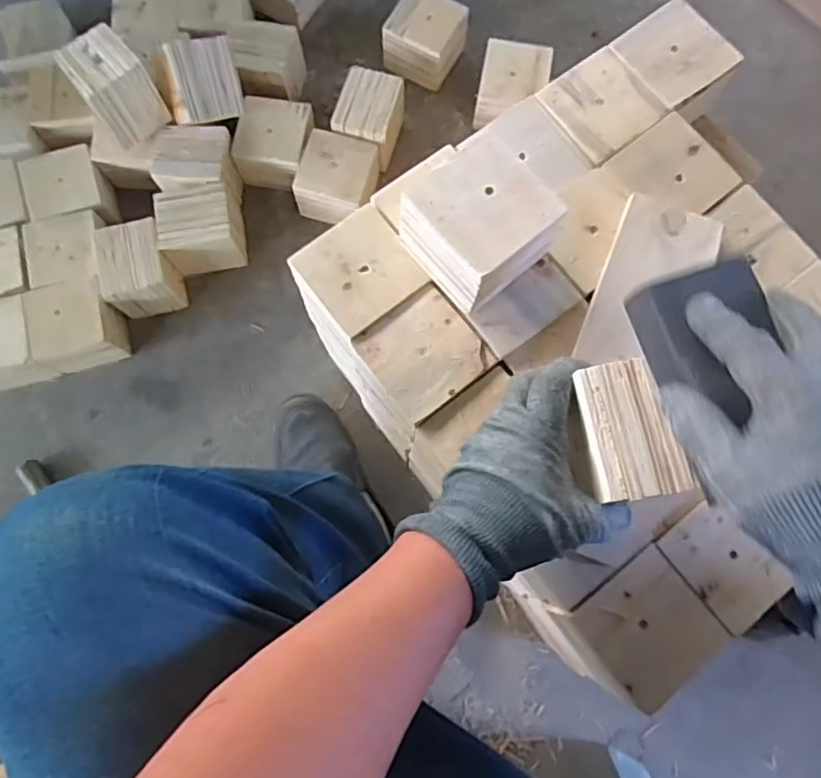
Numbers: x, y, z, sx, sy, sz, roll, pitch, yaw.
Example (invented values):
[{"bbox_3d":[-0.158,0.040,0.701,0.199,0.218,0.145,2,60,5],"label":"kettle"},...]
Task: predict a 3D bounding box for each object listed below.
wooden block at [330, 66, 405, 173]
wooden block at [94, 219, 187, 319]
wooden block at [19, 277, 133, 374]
[{"bbox_3d":[-0.060,-0.373,0.869,0.076,0.095,0.109,14,79,4],"label":"wooden block"},{"bbox_3d":[-0.353,-0.156,0.813,0.086,0.090,0.102,-9,78,-1],"label":"wooden block"},{"bbox_3d":[-0.431,-0.080,0.811,0.102,0.073,0.104,-15,79,-2],"label":"wooden block"}]

